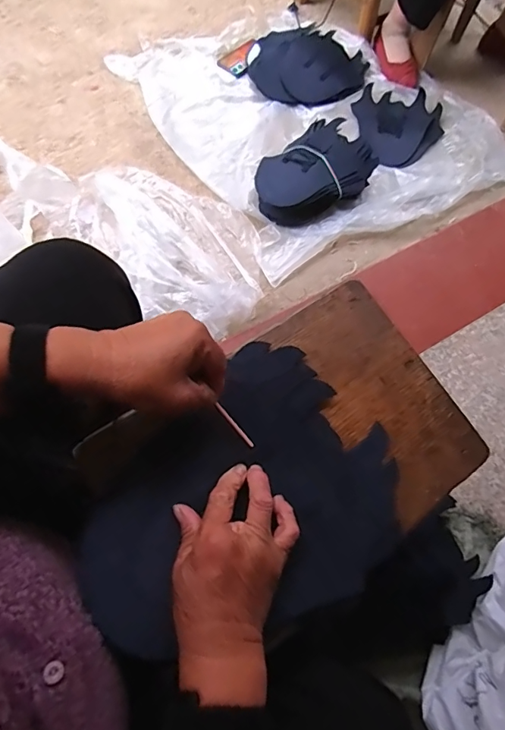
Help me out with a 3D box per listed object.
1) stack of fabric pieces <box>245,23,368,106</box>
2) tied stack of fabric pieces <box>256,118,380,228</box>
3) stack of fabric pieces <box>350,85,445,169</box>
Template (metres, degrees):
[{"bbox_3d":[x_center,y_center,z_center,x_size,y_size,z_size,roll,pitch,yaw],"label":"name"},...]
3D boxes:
[{"bbox_3d":[0.153,-0.799,1.225,0.284,0.031,0.277,19,71,-2],"label":"stack of fabric pieces"},{"bbox_3d":[0.129,-0.435,1.047,0.263,0.087,0.198,-36,81,-17],"label":"tied stack of fabric pieces"},{"bbox_3d":[0.382,-0.633,1.201,0.233,0.019,0.247,-23,77,-14],"label":"stack of fabric pieces"}]

